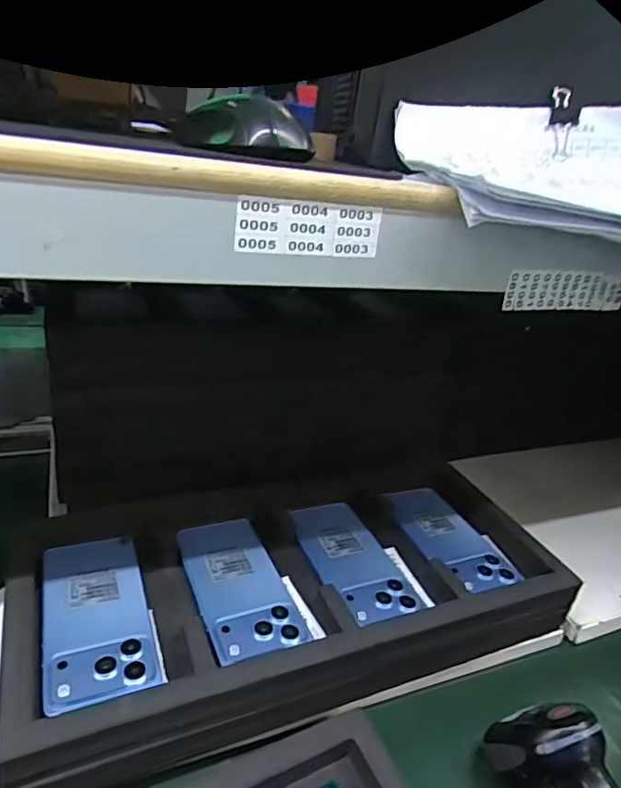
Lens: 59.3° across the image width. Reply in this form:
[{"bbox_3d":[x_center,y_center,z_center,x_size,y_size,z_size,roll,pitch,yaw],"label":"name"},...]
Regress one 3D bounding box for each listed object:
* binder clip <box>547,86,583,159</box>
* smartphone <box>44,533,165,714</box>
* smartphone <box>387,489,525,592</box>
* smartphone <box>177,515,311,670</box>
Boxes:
[{"bbox_3d":[0.215,-0.232,0.463,0.021,0.064,0.018,1,1,-14],"label":"binder clip"},{"bbox_3d":[-0.166,0.168,0.424,0.075,0.007,0.155,-5,28,-25],"label":"smartphone"},{"bbox_3d":[0.139,0.143,0.548,0.065,0.012,0.136,-13,35,-21],"label":"smartphone"},{"bbox_3d":[-0.061,0.159,0.460,0.073,0.012,0.139,-6,29,-27],"label":"smartphone"}]

